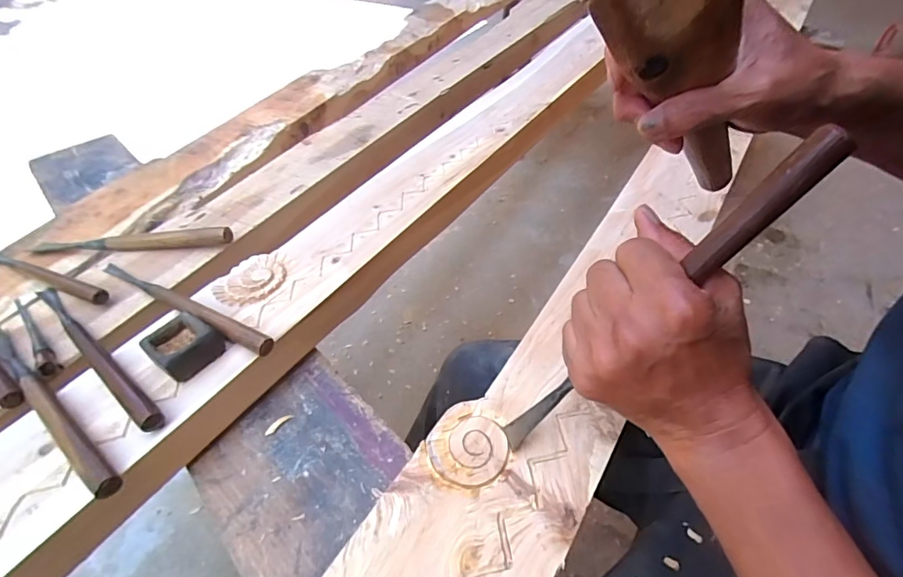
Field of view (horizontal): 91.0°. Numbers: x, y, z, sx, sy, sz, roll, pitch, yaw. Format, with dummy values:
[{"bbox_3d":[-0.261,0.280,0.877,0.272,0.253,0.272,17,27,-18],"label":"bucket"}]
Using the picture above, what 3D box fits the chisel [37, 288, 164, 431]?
[{"bbox_3d":[-0.326,0.052,0.400,0.249,0.014,0.016,30,53,26],"label":"chisel"}]

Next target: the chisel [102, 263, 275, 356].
[{"bbox_3d":[-0.271,0.012,0.432,0.249,0.023,0.019,21,49,20],"label":"chisel"}]

